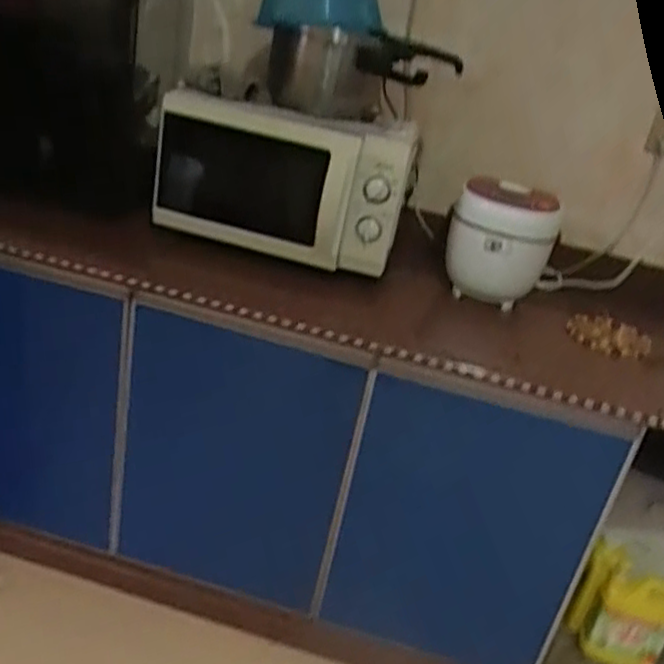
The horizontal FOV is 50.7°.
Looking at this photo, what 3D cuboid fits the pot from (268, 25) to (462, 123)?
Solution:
[{"bbox_3d":[0.054,-0.465,1.286,0.327,0.155,0.206,16,25,18],"label":"pot"}]

